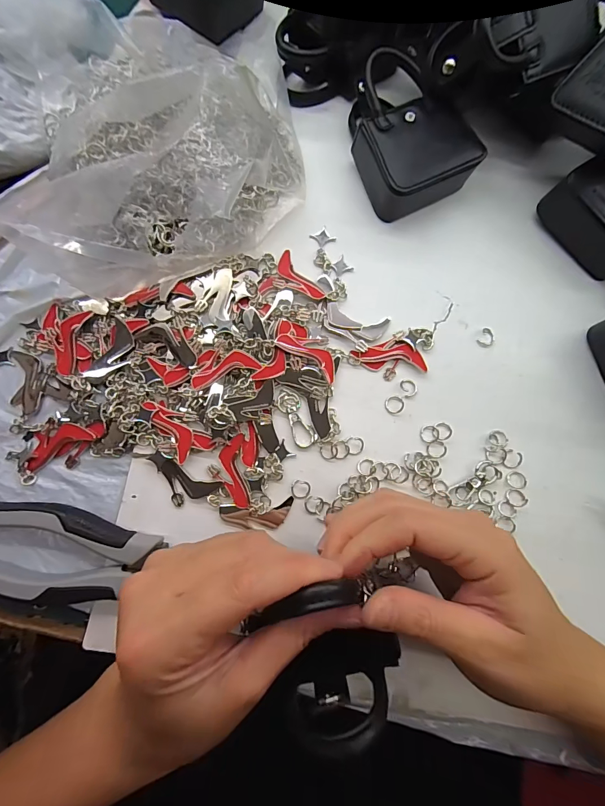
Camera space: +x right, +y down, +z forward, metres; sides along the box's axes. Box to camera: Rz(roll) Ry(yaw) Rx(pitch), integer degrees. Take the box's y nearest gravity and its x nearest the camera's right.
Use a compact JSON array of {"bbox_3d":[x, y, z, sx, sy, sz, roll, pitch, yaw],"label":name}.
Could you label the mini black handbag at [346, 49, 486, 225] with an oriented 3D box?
[{"bbox_3d":[0.070,-0.189,0.273,0.080,0.042,0.093,-26,83,-6],"label":"mini black handbag"}]

